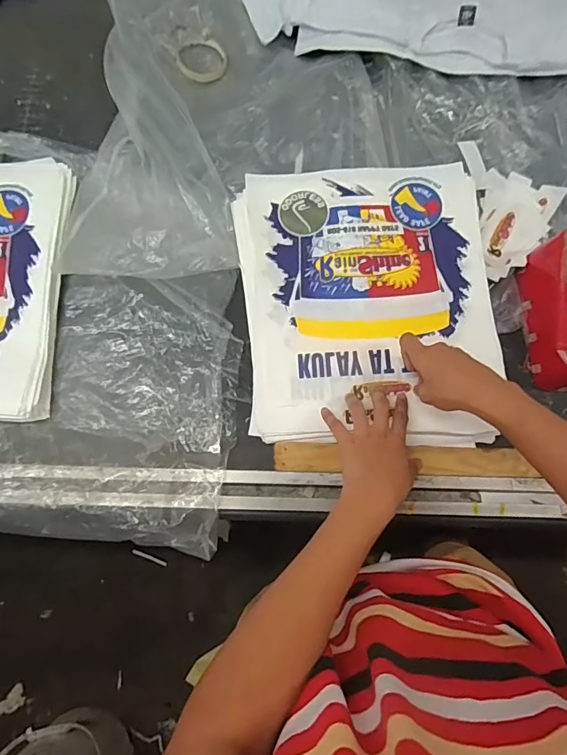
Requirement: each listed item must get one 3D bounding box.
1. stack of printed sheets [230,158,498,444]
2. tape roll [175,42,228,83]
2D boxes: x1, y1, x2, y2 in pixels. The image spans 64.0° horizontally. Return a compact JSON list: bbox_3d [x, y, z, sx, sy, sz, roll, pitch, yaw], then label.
[{"bbox_3d":[0.116,-0.112,0.645,0.339,0.037,0.406,-4,75,-3],"label":"stack of printed sheets"},{"bbox_3d":[-0.135,-0.530,0.762,0.084,0.010,0.082,0,75,-2],"label":"tape roll"}]

